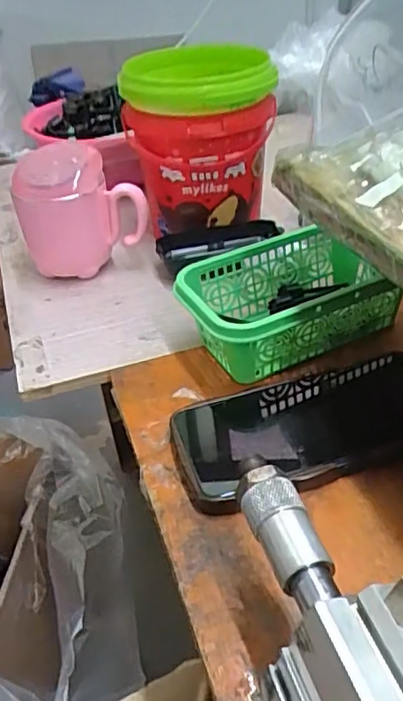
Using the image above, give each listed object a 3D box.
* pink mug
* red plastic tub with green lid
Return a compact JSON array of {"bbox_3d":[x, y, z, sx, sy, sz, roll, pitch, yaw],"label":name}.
[{"bbox_3d":[-0.105,-0.122,0.535,0.110,0.104,0.075,-8,37,-4],"label":"pink mug"},{"bbox_3d":[-0.001,-0.184,0.558,0.123,0.159,0.115,-3,37,2],"label":"red plastic tub with green lid"}]

